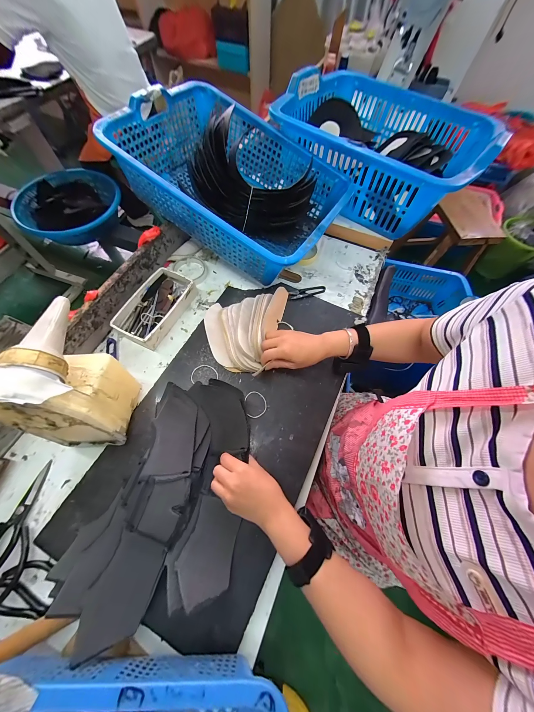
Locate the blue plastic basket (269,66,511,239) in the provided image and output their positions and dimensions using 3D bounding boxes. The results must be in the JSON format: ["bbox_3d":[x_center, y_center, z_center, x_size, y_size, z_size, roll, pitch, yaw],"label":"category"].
[{"bbox_3d":[0.306,-0.576,0.642,0.509,0.172,0.398,37,69,14],"label":"blue plastic basket"}]

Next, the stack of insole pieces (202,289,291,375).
[{"bbox_3d":[-0.053,-0.072,0.493,0.166,0.062,0.198,10,65,2],"label":"stack of insole pieces"}]

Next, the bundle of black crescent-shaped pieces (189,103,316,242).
[{"bbox_3d":[-0.026,-0.385,0.529,0.289,0.177,0.068,18,34,-18],"label":"bundle of black crescent-shaped pieces"}]

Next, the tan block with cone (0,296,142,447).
[{"bbox_3d":[-0.307,0.026,0.368,0.111,0.196,0.204,0,65,-2],"label":"tan block with cone"}]

